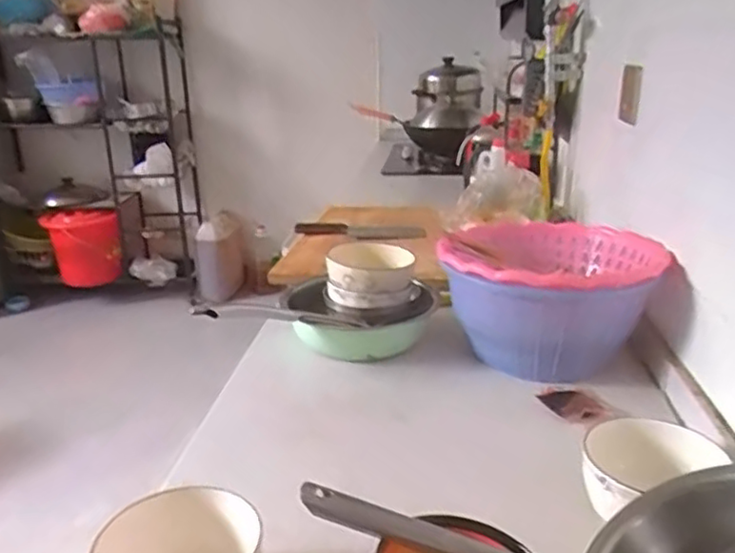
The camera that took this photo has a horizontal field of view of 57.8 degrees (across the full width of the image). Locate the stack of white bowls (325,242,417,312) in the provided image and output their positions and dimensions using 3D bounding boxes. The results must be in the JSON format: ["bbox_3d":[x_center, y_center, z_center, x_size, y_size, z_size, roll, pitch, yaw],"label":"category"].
[{"bbox_3d":[0.003,0.007,1.012,0.127,0.085,0.133,0,19,3],"label":"stack of white bowls"}]

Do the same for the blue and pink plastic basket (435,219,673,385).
[{"bbox_3d":[0.260,0.040,0.958,0.270,0.187,0.284,6,21,20],"label":"blue and pink plastic basket"}]

